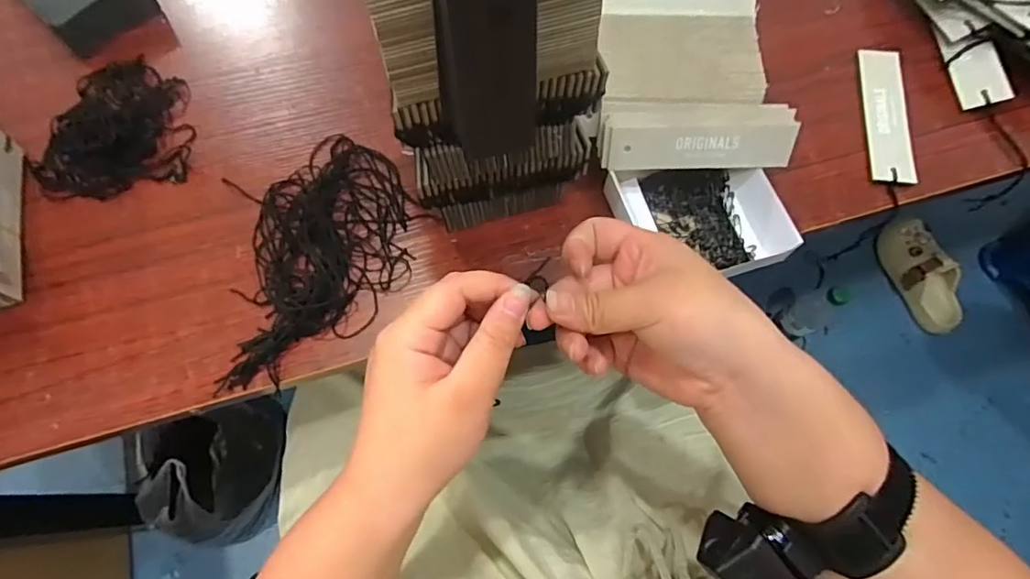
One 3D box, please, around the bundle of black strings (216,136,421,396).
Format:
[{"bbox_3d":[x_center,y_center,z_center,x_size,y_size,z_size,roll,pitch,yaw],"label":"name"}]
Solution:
[{"bbox_3d":[-0.130,-0.026,0.385,0.108,0.019,0.184,4,69,-1],"label":"bundle of black strings"}]

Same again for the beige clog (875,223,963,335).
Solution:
[{"bbox_3d":[0.847,-0.031,1.138,0.102,0.077,0.233,-21,71,-8],"label":"beige clog"}]

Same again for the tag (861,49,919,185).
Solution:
[{"bbox_3d":[0.296,-0.139,0.437,0.032,0.007,0.119,4,72,7],"label":"tag"}]

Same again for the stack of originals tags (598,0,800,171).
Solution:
[{"bbox_3d":[0.124,-0.172,0.400,0.127,0.035,0.173,0,69,0],"label":"stack of originals tags"}]

